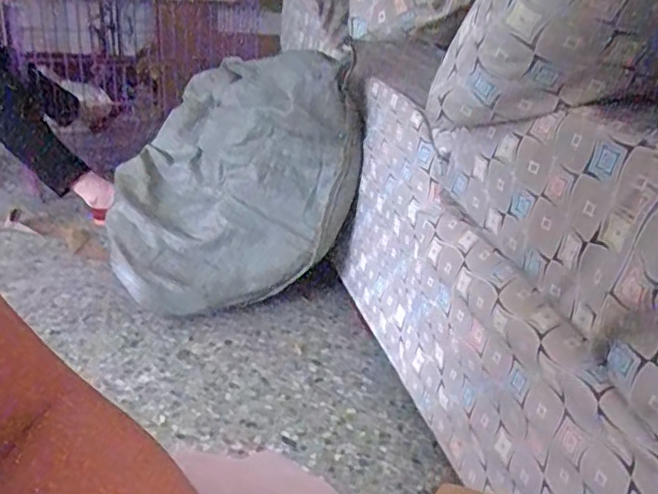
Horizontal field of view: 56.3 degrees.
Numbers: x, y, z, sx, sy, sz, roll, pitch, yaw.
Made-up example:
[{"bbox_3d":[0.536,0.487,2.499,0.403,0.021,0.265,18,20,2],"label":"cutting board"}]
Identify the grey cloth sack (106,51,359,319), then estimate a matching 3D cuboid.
[{"bbox_3d":[-0.244,-0.181,1.406,0.488,0.472,0.436,-7,29,-21],"label":"grey cloth sack"}]

